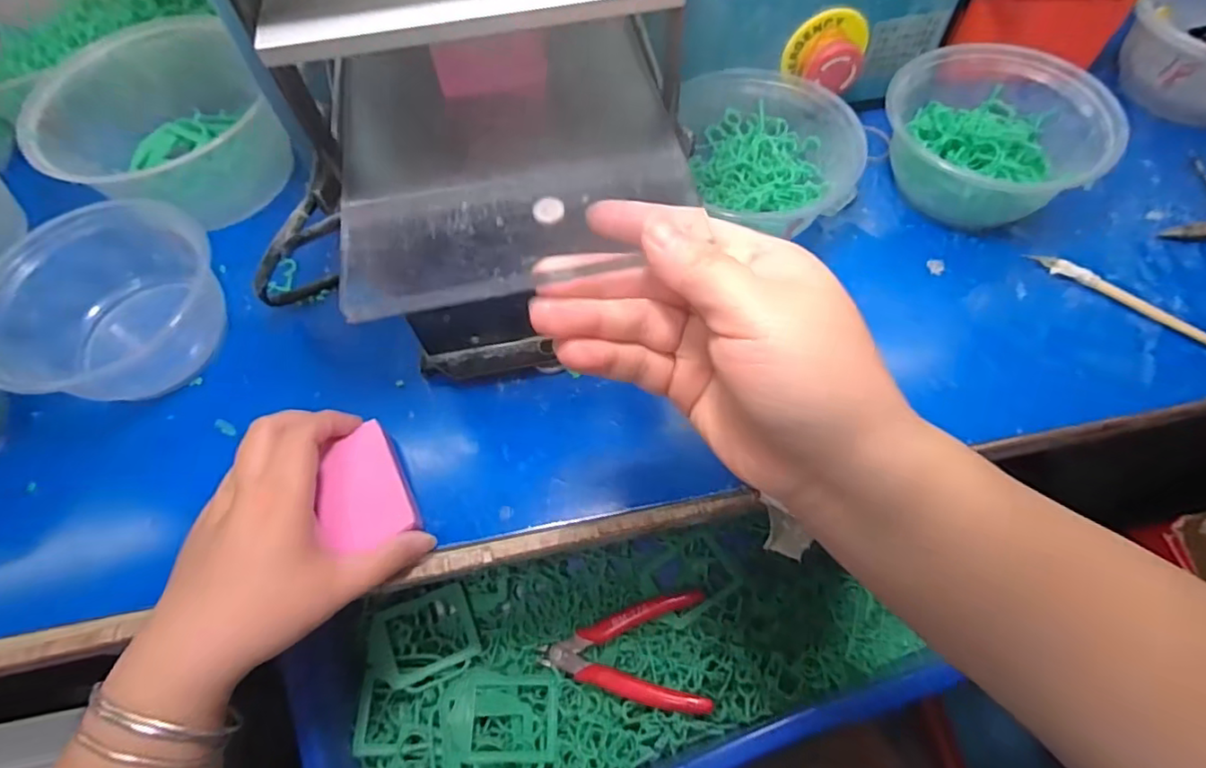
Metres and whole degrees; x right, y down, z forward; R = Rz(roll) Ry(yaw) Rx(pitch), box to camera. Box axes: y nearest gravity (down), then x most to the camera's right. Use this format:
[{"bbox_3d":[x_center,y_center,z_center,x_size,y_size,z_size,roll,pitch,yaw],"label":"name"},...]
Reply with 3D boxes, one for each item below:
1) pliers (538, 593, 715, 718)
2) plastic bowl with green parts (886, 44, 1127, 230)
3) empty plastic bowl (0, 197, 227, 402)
[{"bbox_3d":[0.015,0.186,0.414,0.113,0.016,0.074,-3,62,1],"label":"pliers"},{"bbox_3d":[0.256,-0.165,0.397,0.137,0.048,0.107,34,68,19],"label":"plastic bowl with green parts"},{"bbox_3d":[-0.311,-0.051,0.383,0.117,0.062,0.138,32,69,19],"label":"empty plastic bowl"}]

